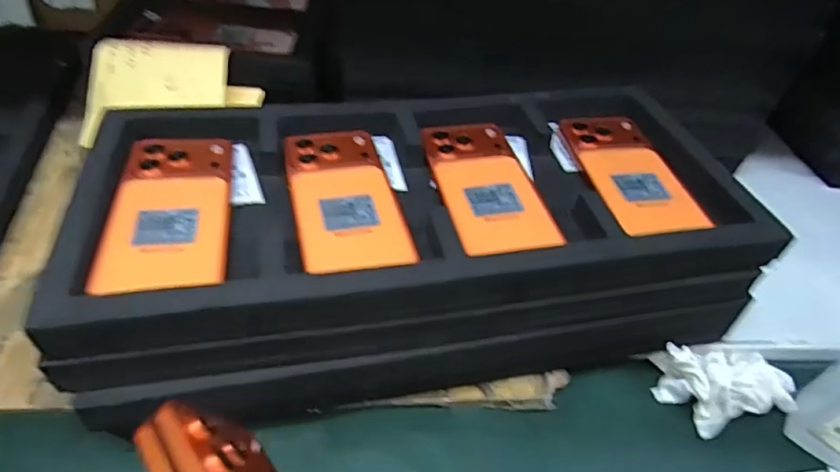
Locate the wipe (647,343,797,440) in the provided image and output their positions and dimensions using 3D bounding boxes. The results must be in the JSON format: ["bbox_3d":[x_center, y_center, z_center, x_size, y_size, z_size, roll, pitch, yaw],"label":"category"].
[{"bbox_3d":[0.254,0.124,0.440,0.101,0.034,0.073,1,44,-7],"label":"wipe"}]

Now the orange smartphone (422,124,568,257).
[{"bbox_3d":[0.054,-0.042,0.419,0.079,0.007,0.151,-5,45,-13],"label":"orange smartphone"}]

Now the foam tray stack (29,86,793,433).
[{"bbox_3d":[-0.006,-0.002,0.441,0.471,0.133,0.233,-6,45,-14],"label":"foam tray stack"}]

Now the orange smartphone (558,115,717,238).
[{"bbox_3d":[0.174,-0.054,0.441,0.078,0.010,0.155,-3,44,-12],"label":"orange smartphone"}]

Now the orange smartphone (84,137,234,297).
[{"bbox_3d":[-0.173,-0.020,0.370,0.076,0.010,0.156,-4,44,-12],"label":"orange smartphone"}]

